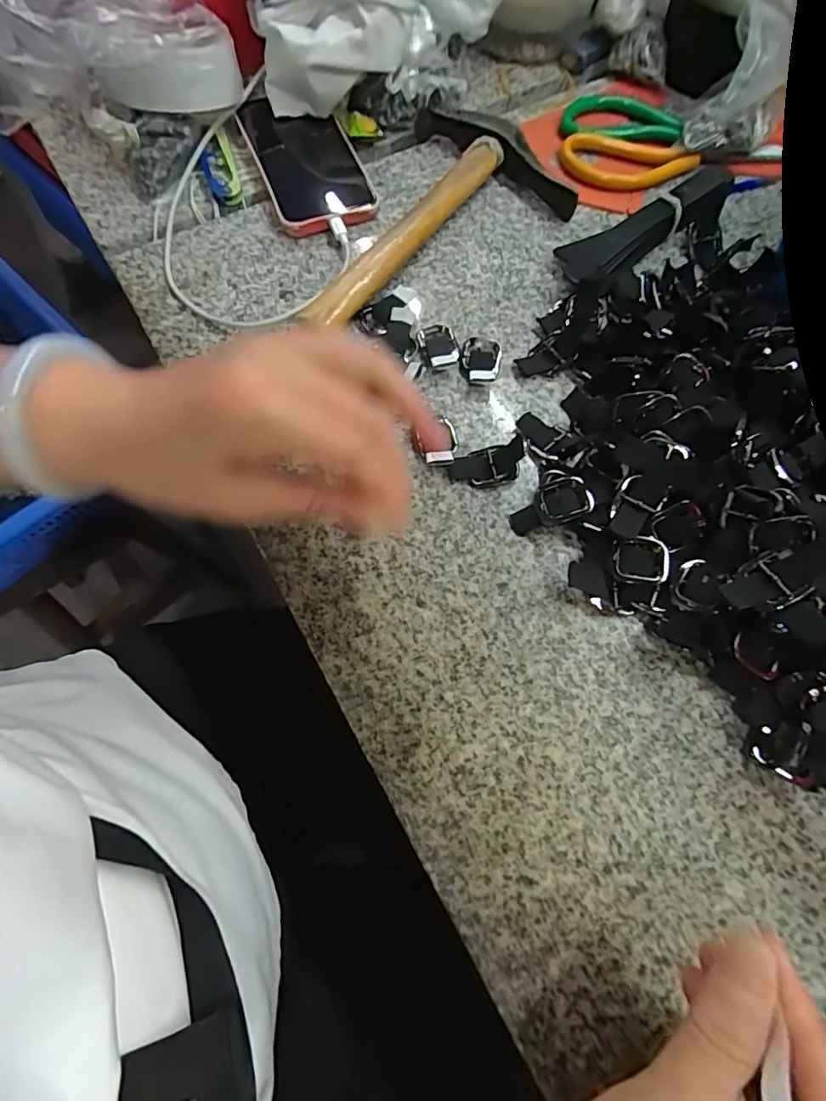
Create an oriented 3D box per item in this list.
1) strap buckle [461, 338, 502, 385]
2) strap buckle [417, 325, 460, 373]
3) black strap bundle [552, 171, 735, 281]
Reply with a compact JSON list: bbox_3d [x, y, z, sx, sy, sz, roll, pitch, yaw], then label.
[{"bbox_3d":[0.044,-0.124,0.332,0.025,0.012,0.038,12,70,4],"label":"strap buckle"},{"bbox_3d":[0.017,-0.134,0.337,0.024,0.008,0.037,-11,70,-4],"label":"strap buckle"},{"bbox_3d":[0.164,-0.228,0.366,0.154,0.027,0.051,-32,73,-11],"label":"black strap bundle"}]

